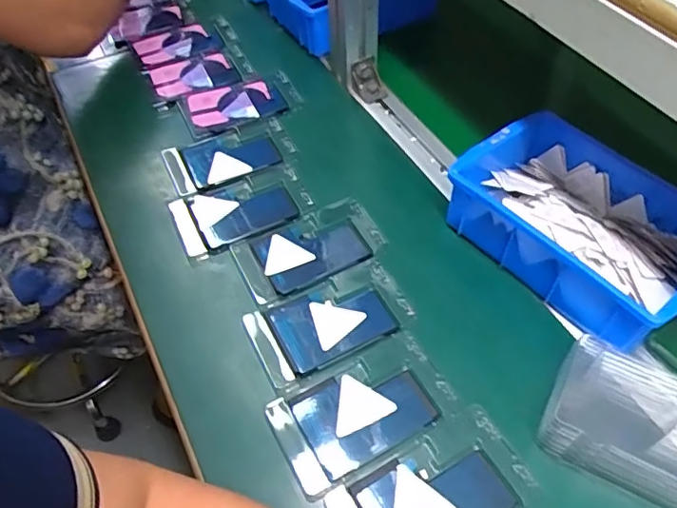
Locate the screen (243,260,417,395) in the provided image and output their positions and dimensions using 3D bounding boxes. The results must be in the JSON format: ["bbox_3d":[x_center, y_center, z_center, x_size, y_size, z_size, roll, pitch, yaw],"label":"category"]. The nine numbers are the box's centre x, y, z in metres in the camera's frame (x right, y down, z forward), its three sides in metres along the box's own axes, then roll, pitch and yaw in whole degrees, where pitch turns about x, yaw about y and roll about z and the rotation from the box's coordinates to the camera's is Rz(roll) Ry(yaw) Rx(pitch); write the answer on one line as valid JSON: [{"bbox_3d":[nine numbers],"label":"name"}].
[{"bbox_3d":[-0.007,0.053,0.449,0.124,0.010,0.070,-26,56,-17],"label":"screen"}]

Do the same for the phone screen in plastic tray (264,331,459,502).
[{"bbox_3d":[0.017,0.111,0.404,0.124,0.010,0.073,-25,56,-16],"label":"phone screen in plastic tray"}]

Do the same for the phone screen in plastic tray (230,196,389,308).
[{"bbox_3d":[-0.026,-0.006,0.490,0.122,0.013,0.070,-24,56,-16],"label":"phone screen in plastic tray"}]

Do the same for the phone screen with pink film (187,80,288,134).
[{"bbox_3d":[-0.110,-0.161,0.606,0.099,0.010,0.061,-19,55,-12],"label":"phone screen with pink film"}]

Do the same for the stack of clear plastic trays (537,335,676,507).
[{"bbox_3d":[0.210,0.119,0.370,0.131,0.046,0.077,25,58,19],"label":"stack of clear plastic trays"}]

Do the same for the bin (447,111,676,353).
[{"bbox_3d":[0.207,-0.026,0.469,0.148,0.068,0.197,-34,59,-22],"label":"bin"}]

